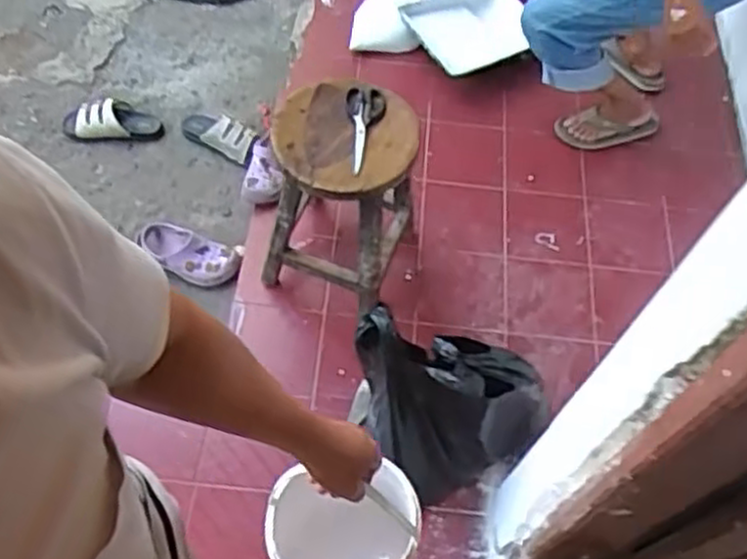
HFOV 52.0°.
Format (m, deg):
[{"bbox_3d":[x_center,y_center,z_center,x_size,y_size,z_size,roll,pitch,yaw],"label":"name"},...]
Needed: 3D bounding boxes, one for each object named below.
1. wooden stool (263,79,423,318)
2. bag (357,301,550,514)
[{"bbox_3d":[-0.075,-0.169,1.601,0.290,0.419,0.288,17,59,5],"label":"wooden stool"},{"bbox_3d":[0.121,0.251,1.398,0.336,0.364,0.186,20,60,7],"label":"bag"}]

